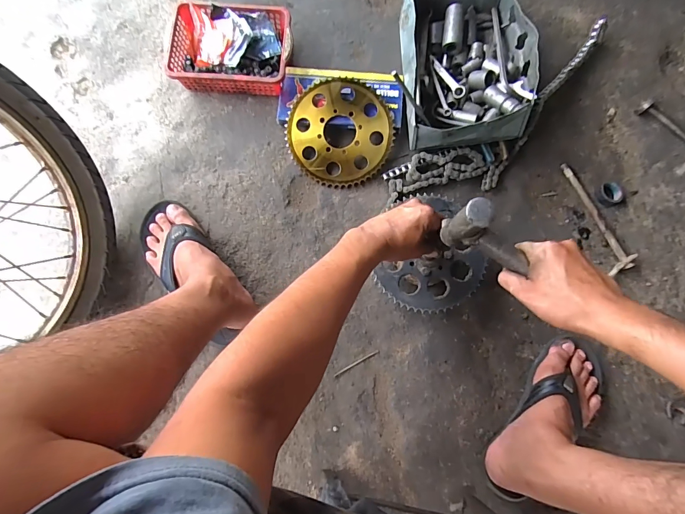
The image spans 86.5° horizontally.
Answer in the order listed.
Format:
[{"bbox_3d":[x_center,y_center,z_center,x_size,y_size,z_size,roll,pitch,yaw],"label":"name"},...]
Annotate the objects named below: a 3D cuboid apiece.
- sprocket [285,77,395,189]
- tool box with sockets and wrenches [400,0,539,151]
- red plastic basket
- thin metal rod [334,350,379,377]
[{"bbox_3d":[-0.005,-0.240,0.703,0.200,0.011,0.201,0,92,2],"label":"sprocket"},{"bbox_3d":[0.231,-0.373,0.700,0.225,0.111,0.352,0,79,-1],"label":"tool box with sockets and wrenches"},{"bbox_3d":[-0.213,-0.403,0.719,0.225,0.067,0.158,1,79,-1],"label":"red plastic basket"},{"bbox_3d":[0.026,0.190,0.652,0.089,0.004,0.007,-28,81,-6],"label":"thin metal rod"}]

